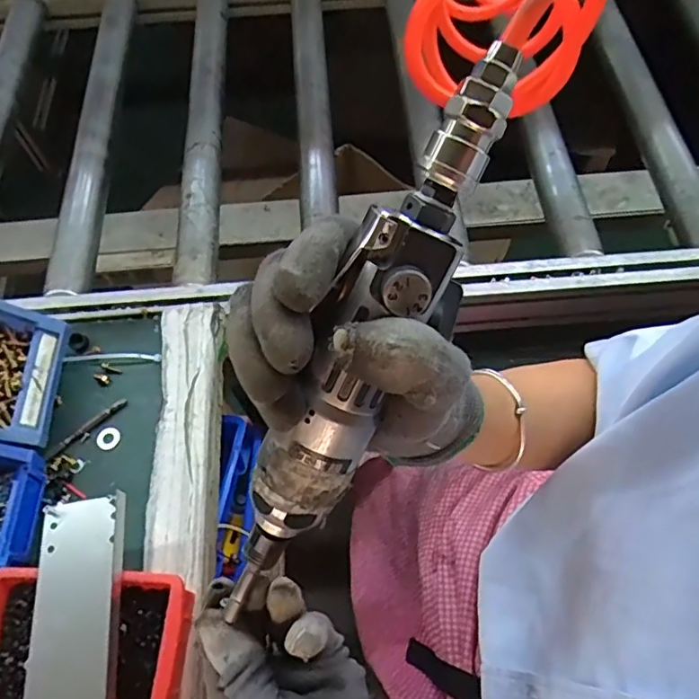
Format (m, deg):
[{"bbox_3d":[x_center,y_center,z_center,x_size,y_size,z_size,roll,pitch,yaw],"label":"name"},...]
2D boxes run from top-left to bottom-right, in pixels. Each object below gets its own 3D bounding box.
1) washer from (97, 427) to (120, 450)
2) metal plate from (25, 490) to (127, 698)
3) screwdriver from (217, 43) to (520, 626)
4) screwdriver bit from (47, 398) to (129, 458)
[{"bbox_3d":[-0.220,0.081,0.510,0.020,0.004,0.021,0,63,1],"label":"washer"},{"bbox_3d":[-0.189,0.194,0.386,0.063,0.007,0.178,-11,62,4],"label":"metal plate"},{"bbox_3d":[0.005,0.004,0.226,0.039,0.044,0.236,30,108,16],"label":"screwdriver"},{"bbox_3d":[-0.239,0.071,0.511,0.079,0.006,0.008,-40,69,-18],"label":"screwdriver bit"}]

